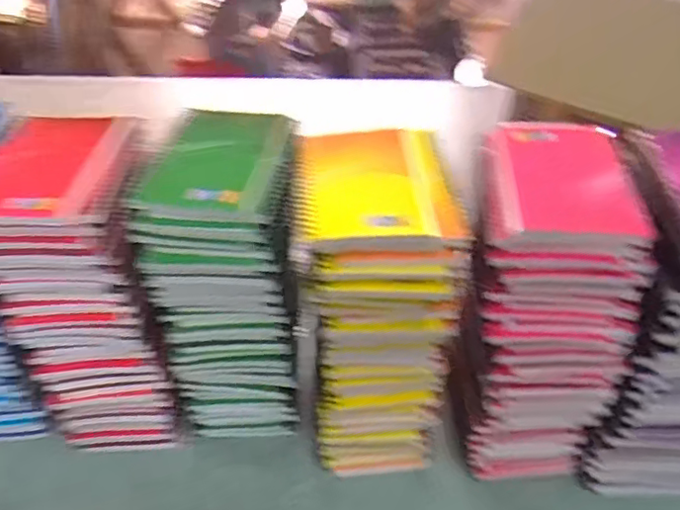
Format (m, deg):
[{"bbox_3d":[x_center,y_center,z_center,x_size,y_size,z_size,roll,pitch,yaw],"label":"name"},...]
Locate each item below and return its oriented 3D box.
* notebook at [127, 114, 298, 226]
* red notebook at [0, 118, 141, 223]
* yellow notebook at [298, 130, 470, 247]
[{"bbox_3d":[-0.083,-0.071,0.444,0.096,0.015,0.129,7,42,7],"label":"notebook"},{"bbox_3d":[-0.206,-0.068,0.436,0.102,0.015,0.125,4,41,3],"label":"red notebook"},{"bbox_3d":[0.024,-0.051,0.414,0.107,0.010,0.119,-2,41,-3],"label":"yellow notebook"}]

